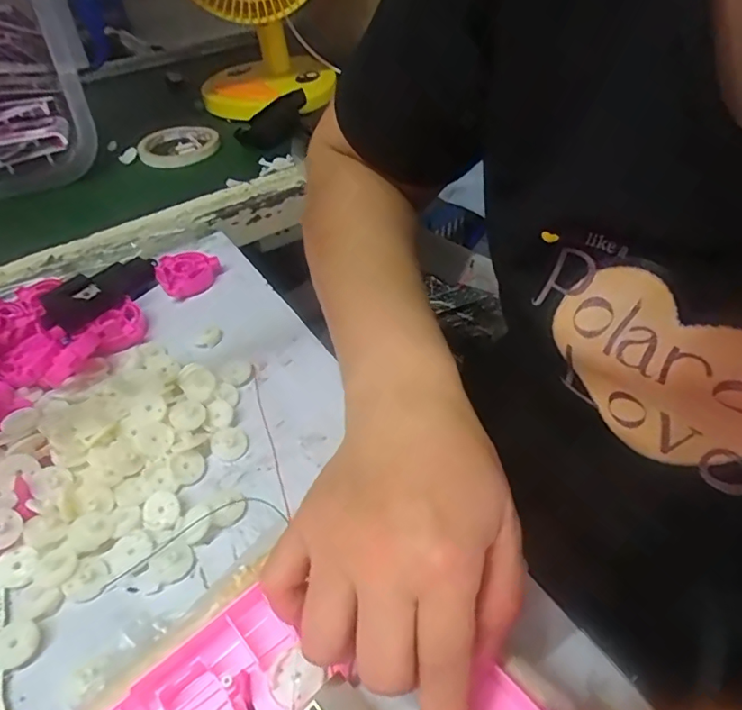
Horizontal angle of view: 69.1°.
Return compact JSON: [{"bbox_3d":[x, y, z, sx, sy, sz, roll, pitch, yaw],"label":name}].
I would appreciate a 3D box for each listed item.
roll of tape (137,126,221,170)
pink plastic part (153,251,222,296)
[{"bbox_3d":[-0.247,-0.267,0.685,0.100,0.017,0.100,-2,44,1],"label":"roll of tape"},{"bbox_3d":[-0.164,-0.076,0.486,0.053,0.021,0.049,-12,45,-9],"label":"pink plastic part"}]

